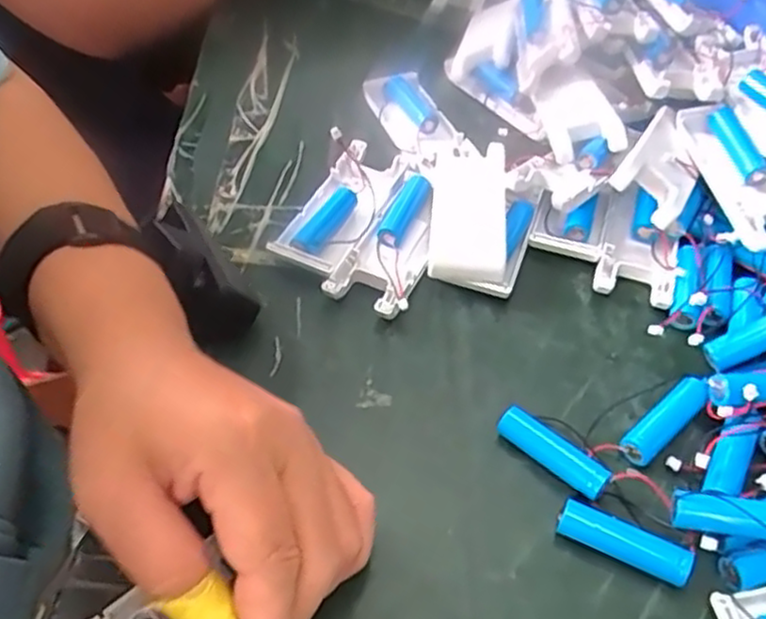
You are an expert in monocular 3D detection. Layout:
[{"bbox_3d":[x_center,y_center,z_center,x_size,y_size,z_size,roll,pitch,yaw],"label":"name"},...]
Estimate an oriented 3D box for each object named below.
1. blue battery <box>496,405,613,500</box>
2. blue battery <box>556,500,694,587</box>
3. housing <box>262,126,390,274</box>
[{"bbox_3d":[0.072,0.061,0.306,0.012,0.016,0.050,-37,59,-28],"label":"blue battery"},{"bbox_3d":[0.095,0.093,0.283,0.051,0.013,0.012,23,53,18],"label":"blue battery"},{"bbox_3d":[-0.026,-0.059,0.404,0.044,0.021,0.095,17,51,13],"label":"housing"}]

